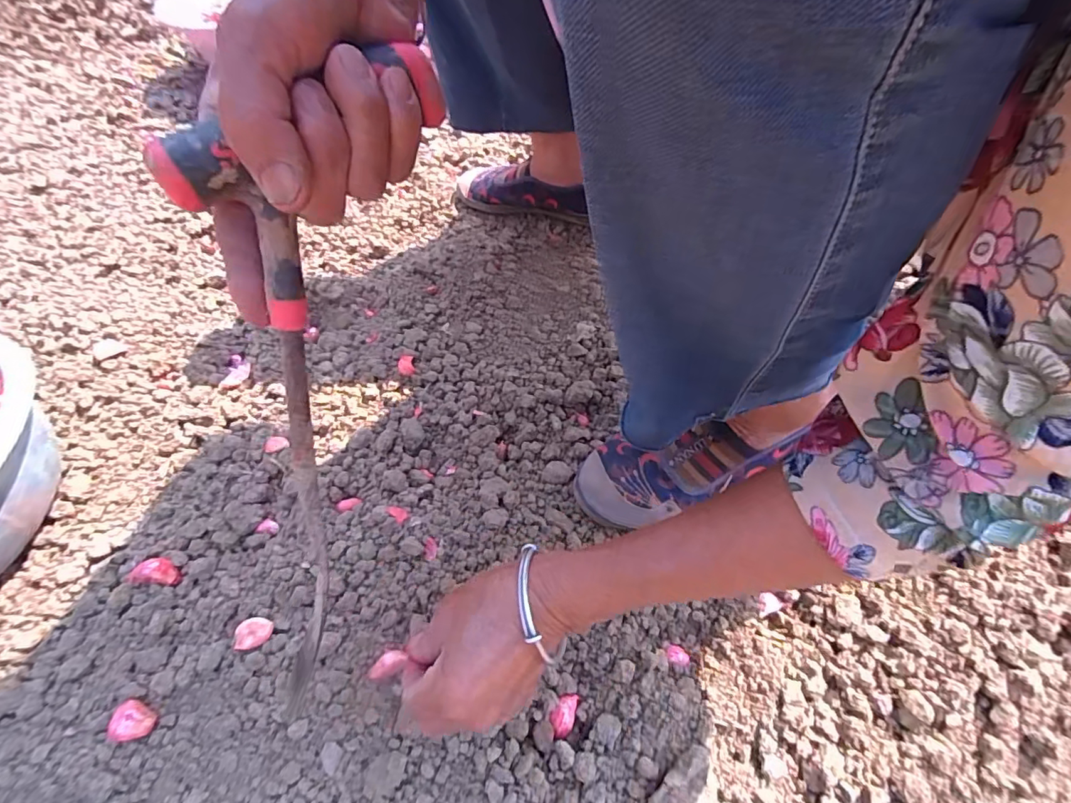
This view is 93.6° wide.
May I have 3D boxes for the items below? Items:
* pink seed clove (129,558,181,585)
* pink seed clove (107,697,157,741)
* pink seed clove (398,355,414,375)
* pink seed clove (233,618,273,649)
[{"bbox_3d":[-0.320,0.142,0.423,0.038,0.014,0.019,0,56,5],"label":"pink seed clove"},{"bbox_3d":[-0.291,0.229,0.362,0.027,0.014,0.025,1,56,6],"label":"pink seed clove"},{"bbox_3d":[-0.138,-0.038,0.536,0.016,0.008,0.024,-12,55,-3],"label":"pink seed clove"},{"bbox_3d":[-0.220,0.181,0.393,0.027,0.011,0.022,-5,55,1],"label":"pink seed clove"}]

